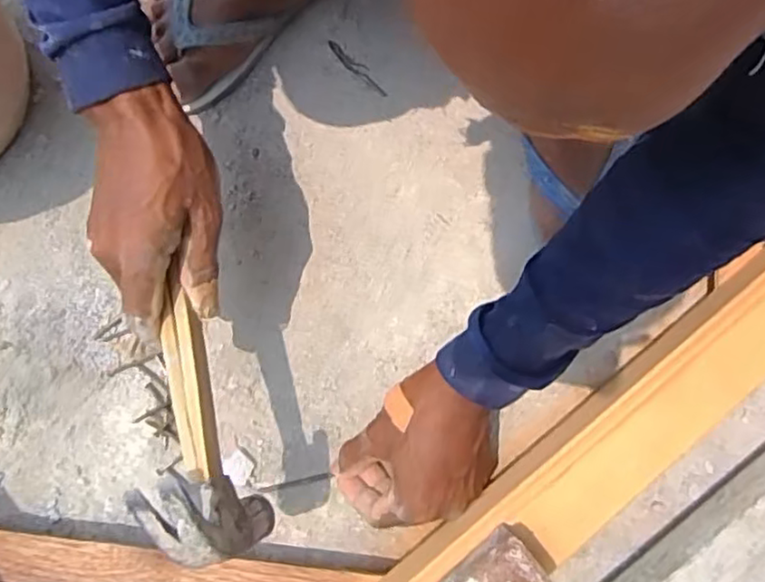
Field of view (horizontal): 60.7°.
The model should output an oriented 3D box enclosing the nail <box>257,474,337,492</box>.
[{"bbox_3d":[-0.068,0.148,0.503,0.059,0.006,0.005,-13,78,4],"label":"nail"}]

